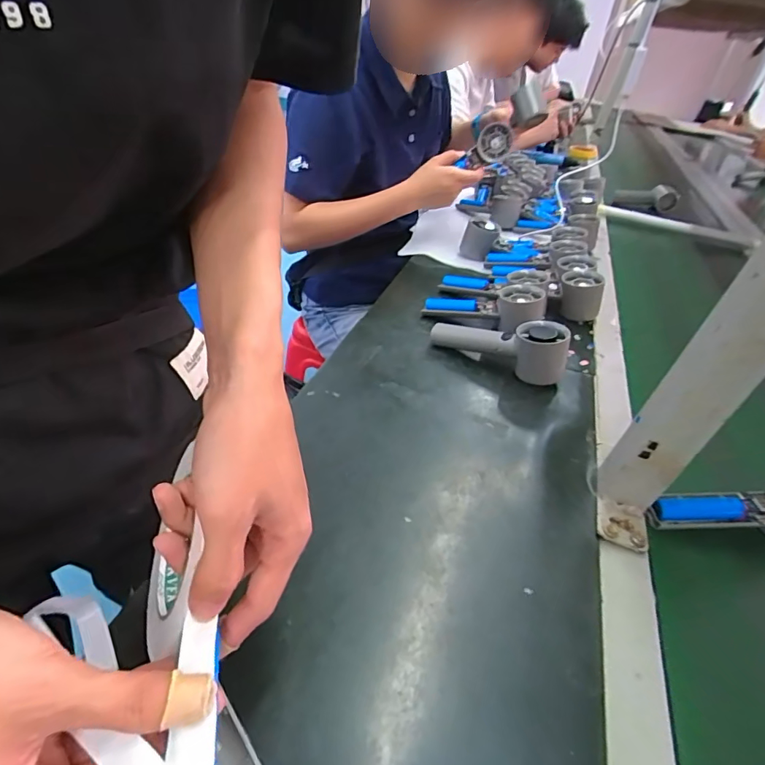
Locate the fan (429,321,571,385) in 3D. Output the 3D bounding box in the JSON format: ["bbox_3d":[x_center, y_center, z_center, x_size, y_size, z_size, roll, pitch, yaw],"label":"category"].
[{"bbox_3d":[0.141,-0.051,0.569,0.163,0.065,0.051,24,41,25],"label":"fan"}]

